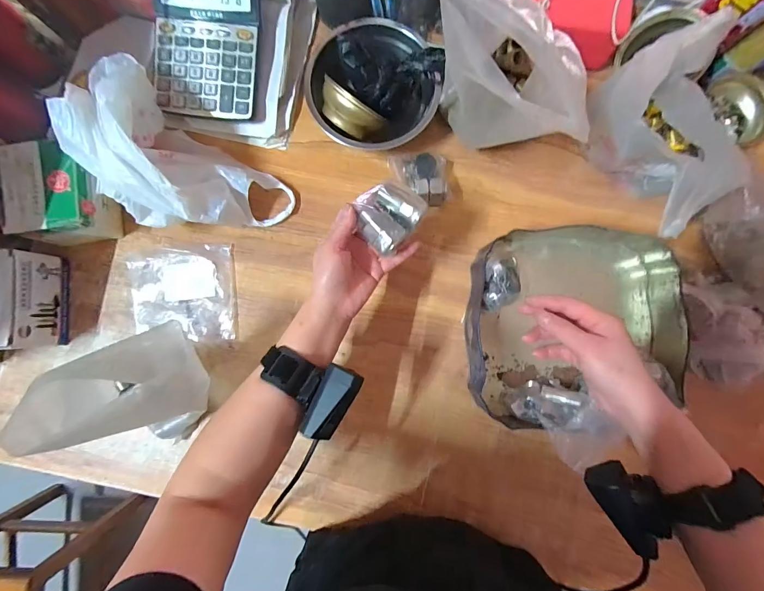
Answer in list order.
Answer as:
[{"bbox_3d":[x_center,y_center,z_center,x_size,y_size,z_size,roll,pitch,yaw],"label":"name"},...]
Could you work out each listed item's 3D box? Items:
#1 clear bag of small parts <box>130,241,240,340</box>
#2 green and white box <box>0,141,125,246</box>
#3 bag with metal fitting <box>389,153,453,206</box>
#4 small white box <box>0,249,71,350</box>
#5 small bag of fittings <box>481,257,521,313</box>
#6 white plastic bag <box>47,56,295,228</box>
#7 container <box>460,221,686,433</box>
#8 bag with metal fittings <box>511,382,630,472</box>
[{"bbox_3d":[-0.276,-0.001,0.476,0.142,0.012,0.128,-5,87,0],"label":"clear bag of small parts"},{"bbox_3d":[-0.416,-0.126,0.451,0.105,0.074,0.116,-6,87,0],"label":"green and white box"},{"bbox_3d":[0.056,-0.160,0.468,0.088,0.036,0.073,1,87,1],"label":"bag with metal fitting"},{"bbox_3d":[-0.482,0.007,0.445,0.082,0.077,0.119,-1,87,1],"label":"small white box"},{"bbox_3d":[0.153,-0.014,0.446,0.052,0.057,0.068,-1,87,0],"label":"small bag of fittings"},{"bbox_3d":[-0.261,-0.160,0.422,0.249,0.136,0.144,38,88,2],"label":"white plastic bag"},{"bbox_3d":[0.245,0.035,0.443,0.252,0.056,0.235,-1,87,0],"label":"container"},{"bbox_3d":[0.216,0.145,0.411,0.079,0.102,0.068,-31,87,-1],"label":"bag with metal fittings"}]

